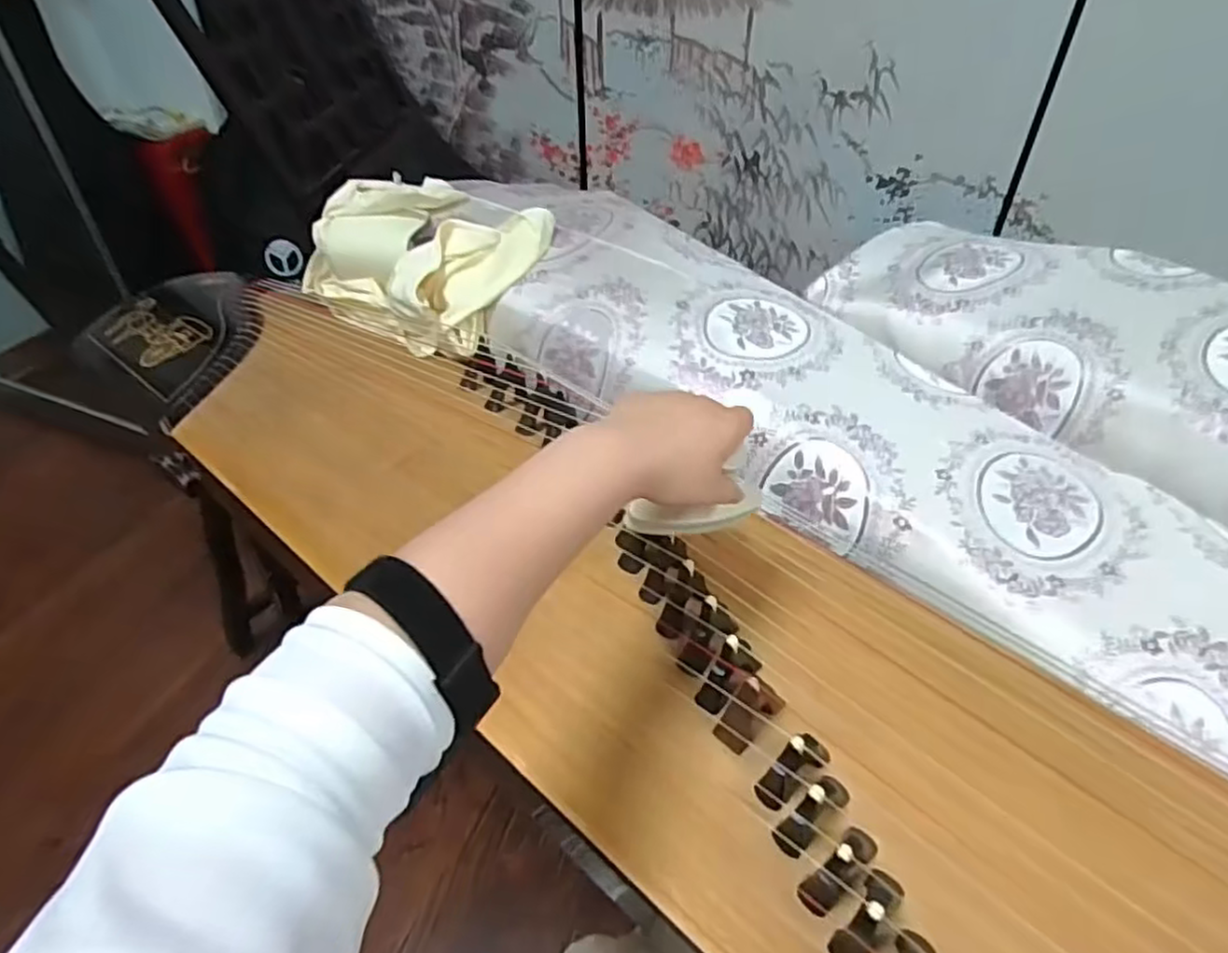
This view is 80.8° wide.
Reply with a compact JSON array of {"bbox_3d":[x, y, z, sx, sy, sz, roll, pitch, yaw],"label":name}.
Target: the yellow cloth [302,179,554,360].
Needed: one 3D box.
[{"bbox_3d":[-0.242,-0.283,0.939,0.213,0.128,0.265,-34,52,-31],"label":"yellow cloth"}]

